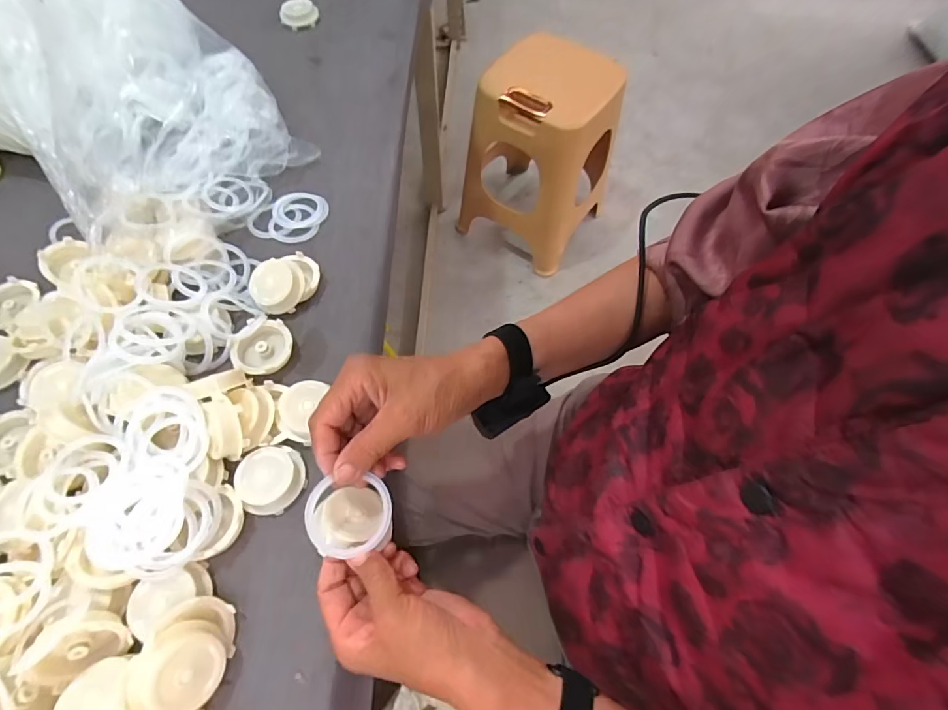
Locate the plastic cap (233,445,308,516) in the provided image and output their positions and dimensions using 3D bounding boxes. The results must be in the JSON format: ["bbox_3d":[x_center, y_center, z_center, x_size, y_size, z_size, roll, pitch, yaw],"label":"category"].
[{"bbox_3d":[-0.172,0.105,0.392,0.052,0.019,0.052,1,62,-1],"label":"plastic cap"}]

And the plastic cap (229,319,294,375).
[{"bbox_3d":[-0.207,-0.007,0.449,0.056,0.014,0.056,1,62,-1],"label":"plastic cap"}]

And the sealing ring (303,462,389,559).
[{"bbox_3d":[-0.085,0.110,0.312,0.058,0.006,0.049,2,70,-28],"label":"sealing ring"}]

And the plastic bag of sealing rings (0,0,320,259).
[{"bbox_3d":[-0.406,-0.303,0.531,0.395,0.135,0.299,34,66,15],"label":"plastic bag of sealing rings"}]

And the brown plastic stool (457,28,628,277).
[{"bbox_3d":[0.180,-0.521,1.246,0.300,0.513,0.319,35,67,16],"label":"brown plastic stool"}]

